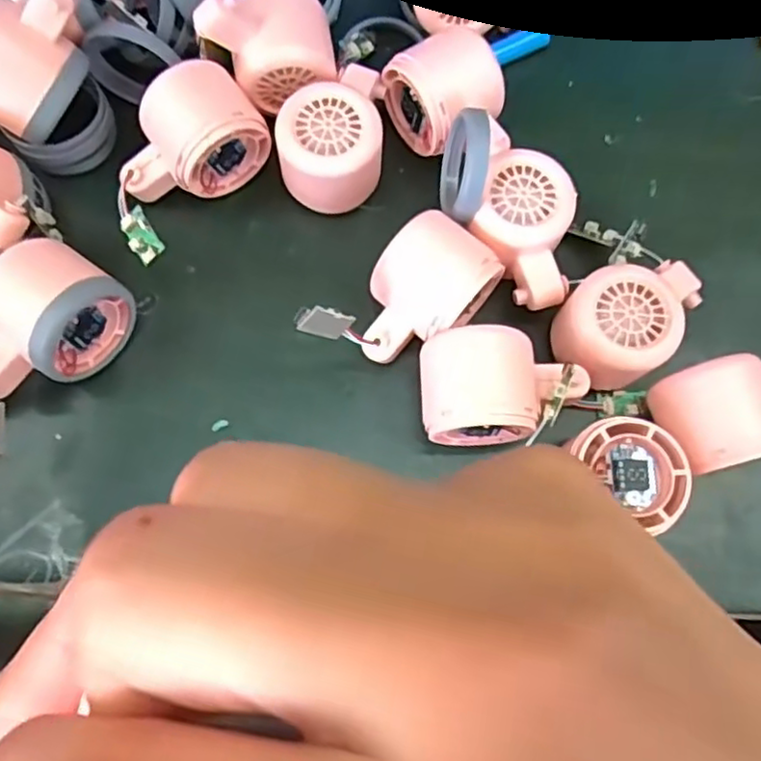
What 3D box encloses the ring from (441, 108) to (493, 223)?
[{"bbox_3d":[0.045,-0.114,0.358,0.021,0.054,0.060,9,79,1],"label":"ring"}]

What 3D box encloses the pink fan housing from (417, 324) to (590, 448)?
[{"bbox_3d":[0.062,0.003,0.352,0.081,0.053,0.057,0,75,-2],"label":"pink fan housing"}]

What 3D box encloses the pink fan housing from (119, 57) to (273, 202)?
[{"bbox_3d":[-0.109,-0.136,0.377,0.083,0.059,0.053,-28,78,-10],"label":"pink fan housing"}]

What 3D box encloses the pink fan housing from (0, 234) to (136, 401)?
[{"bbox_3d":[-0.173,-0.027,0.345,0.057,0.063,0.081,36,76,7],"label":"pink fan housing"}]

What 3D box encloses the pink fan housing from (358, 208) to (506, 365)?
[{"bbox_3d":[0.020,-0.042,0.359,0.055,0.057,0.073,37,76,7],"label":"pink fan housing"}]

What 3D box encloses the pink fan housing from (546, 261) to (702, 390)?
[{"bbox_3d":[0.131,-0.030,0.371,0.085,0.061,0.057,-35,79,-11],"label":"pink fan housing"}]

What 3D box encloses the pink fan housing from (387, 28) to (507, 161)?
[{"bbox_3d":[0.040,-0.162,0.392,0.053,0.060,0.063,-34,79,-11],"label":"pink fan housing"}]

